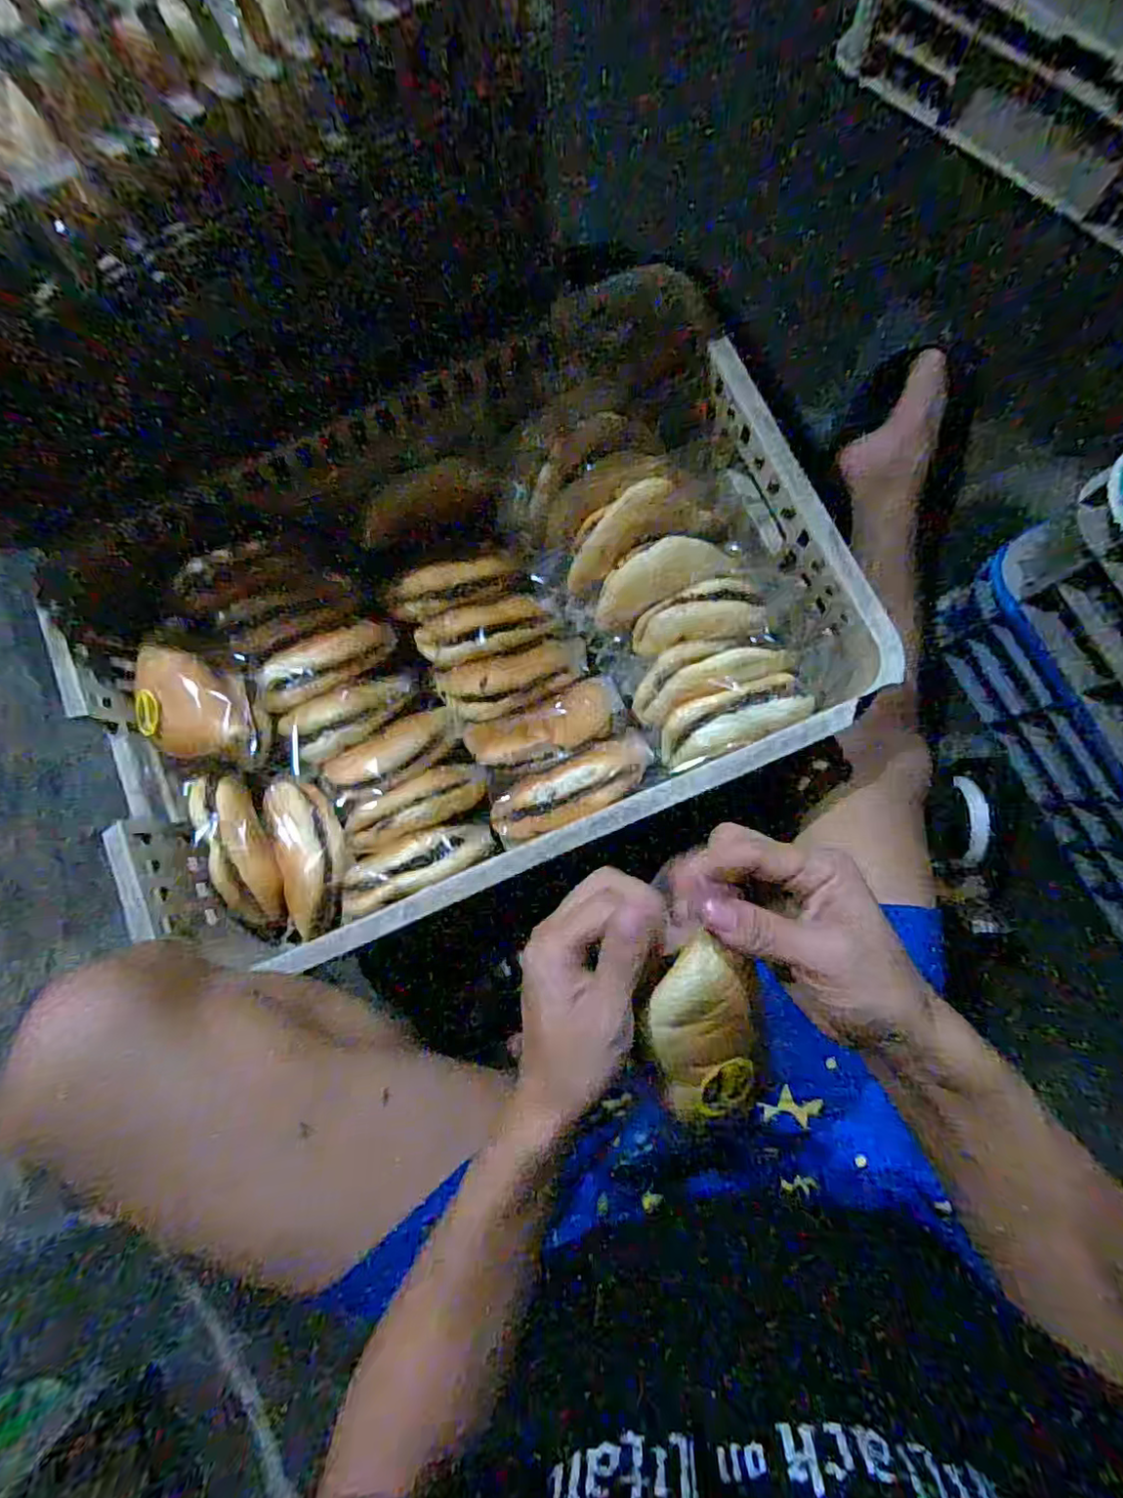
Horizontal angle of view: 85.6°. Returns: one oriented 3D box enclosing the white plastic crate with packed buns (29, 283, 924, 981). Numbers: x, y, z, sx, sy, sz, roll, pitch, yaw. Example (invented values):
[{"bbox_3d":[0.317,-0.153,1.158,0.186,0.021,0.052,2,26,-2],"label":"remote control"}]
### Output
[{"bbox_3d":[-0.093,-0.089,0.526,0.600,0.125,0.394,-24,81,1],"label":"white plastic crate with packed buns"}]

